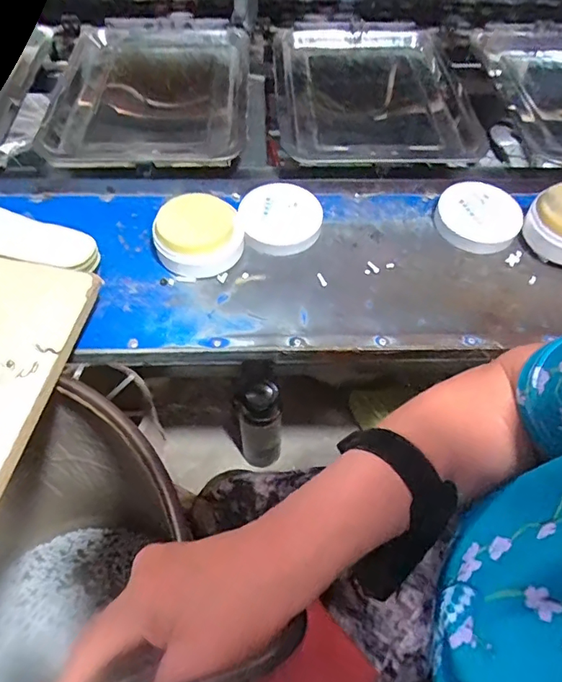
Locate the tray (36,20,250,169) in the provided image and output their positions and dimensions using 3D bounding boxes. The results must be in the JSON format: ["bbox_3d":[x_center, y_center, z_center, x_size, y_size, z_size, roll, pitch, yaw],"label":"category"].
[{"bbox_3d":[-0.186,-0.380,0.743,0.261,0.054,0.385,0,55,-2],"label":"tray"}]

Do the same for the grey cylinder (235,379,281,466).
[{"bbox_3d":[-0.041,0.160,0.950,0.083,0.231,0.077,0,55,-2],"label":"grey cylinder"}]

